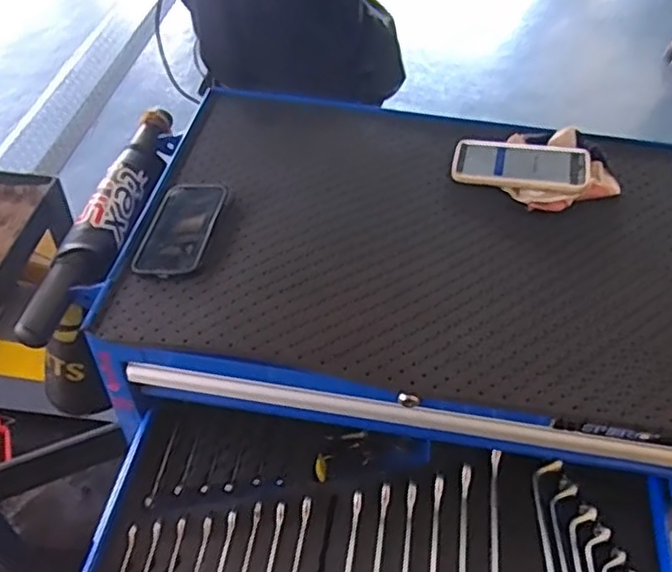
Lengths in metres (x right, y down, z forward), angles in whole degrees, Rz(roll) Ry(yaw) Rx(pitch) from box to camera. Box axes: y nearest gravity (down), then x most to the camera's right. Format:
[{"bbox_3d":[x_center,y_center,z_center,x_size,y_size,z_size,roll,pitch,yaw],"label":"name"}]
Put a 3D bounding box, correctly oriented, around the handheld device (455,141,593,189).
[{"bbox_3d":[0.240,-0.163,0.866,0.168,0.013,0.087,8,53,12],"label":"handheld device"}]

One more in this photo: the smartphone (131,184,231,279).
[{"bbox_3d":[-0.176,-0.070,0.768,0.079,0.013,0.159,8,48,4],"label":"smartphone"}]

